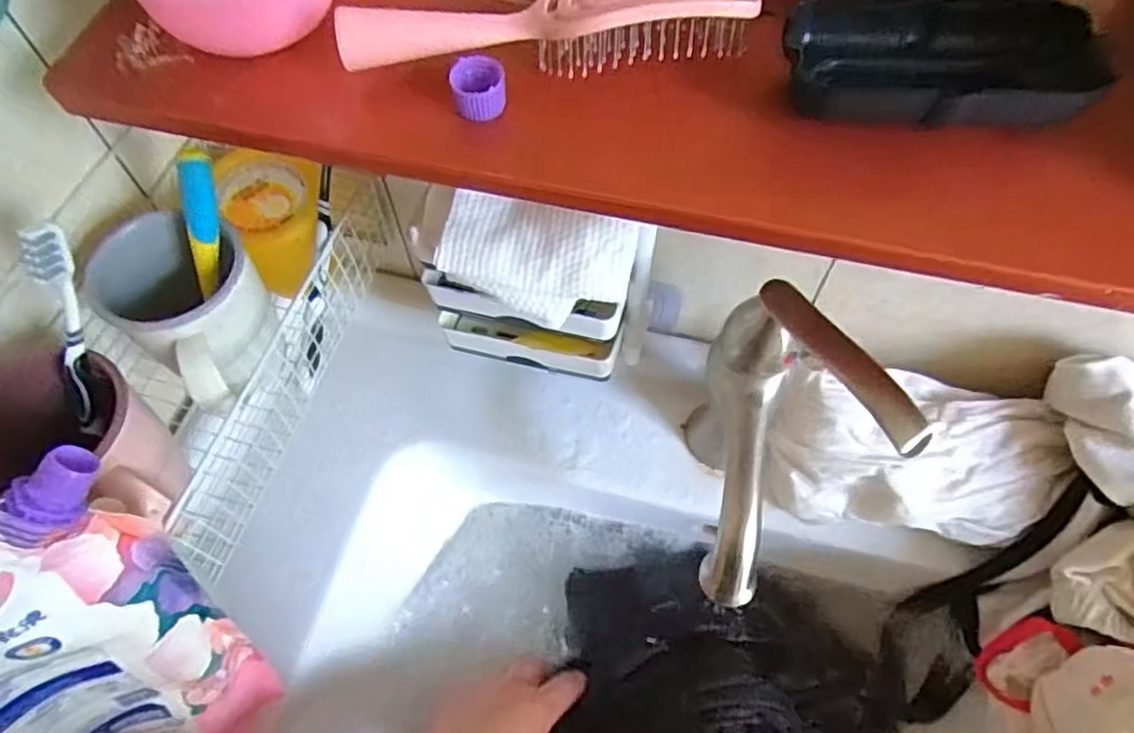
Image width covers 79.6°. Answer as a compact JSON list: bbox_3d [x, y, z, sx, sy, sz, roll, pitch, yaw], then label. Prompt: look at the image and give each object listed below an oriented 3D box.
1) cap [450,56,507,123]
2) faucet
[{"bbox_3d":[-0.034,-0.109,0.267,0.020,0.018,0.016,-7,60,-3],"label":"cap"},{"bbox_3d":[0.097,0.039,0.362,0.104,0.105,0.113,-32,64,-16],"label":"faucet"}]

